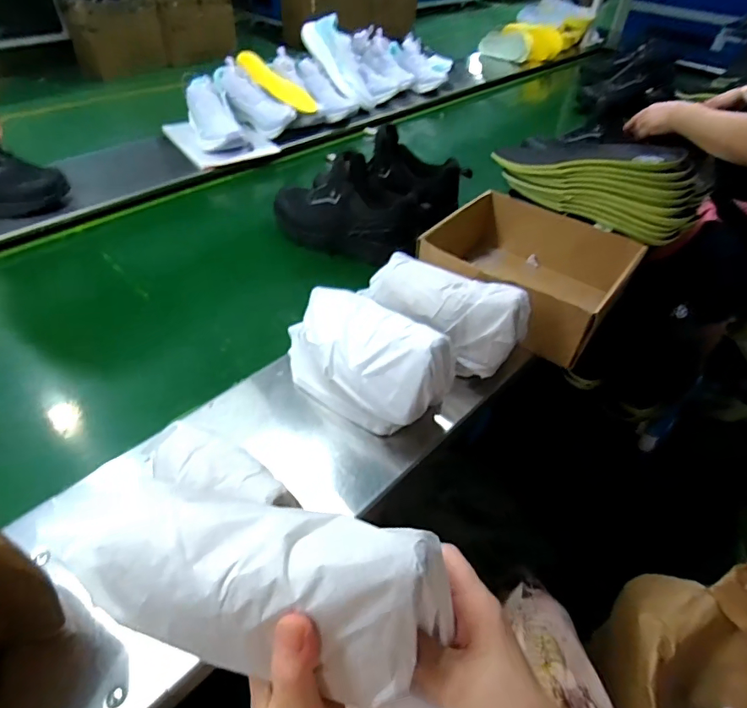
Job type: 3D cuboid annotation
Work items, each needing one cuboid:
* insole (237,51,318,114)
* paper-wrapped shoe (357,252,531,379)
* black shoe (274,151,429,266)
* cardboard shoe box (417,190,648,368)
[{"bbox_3d":[-0.235,-0.662,1.153,0.217,0.027,0.086,35,47,-7],"label":"insole"},{"bbox_3d":[0.092,-0.064,0.618,0.213,0.107,0.096,31,51,25],"label":"paper-wrapped shoe"},{"bbox_3d":[-0.040,-0.254,0.830,0.283,0.141,0.090,22,48,17],"label":"black shoe"},{"bbox_3d":[0.231,-0.127,0.730,0.266,0.104,0.275,31,51,25],"label":"cardboard shoe box"}]

